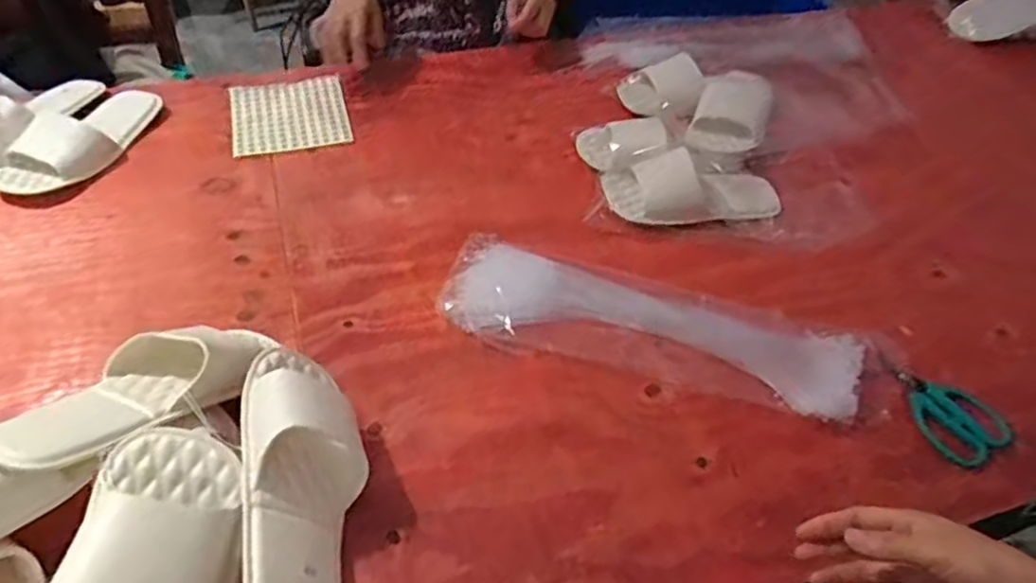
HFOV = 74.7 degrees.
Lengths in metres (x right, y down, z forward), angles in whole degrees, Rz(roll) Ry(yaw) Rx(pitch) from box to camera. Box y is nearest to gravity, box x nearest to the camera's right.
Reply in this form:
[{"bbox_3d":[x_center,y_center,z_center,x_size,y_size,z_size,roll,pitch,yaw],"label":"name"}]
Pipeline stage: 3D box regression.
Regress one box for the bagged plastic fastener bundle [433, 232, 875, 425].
[{"bbox_3d":[0.134,0.034,0.724,0.434,0.028,0.137,16,48,10],"label":"bagged plastic fastener bundle"}]

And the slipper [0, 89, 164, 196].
[{"bbox_3d":[-0.571,-0.210,0.884,0.104,0.045,0.223,15,48,9],"label":"slipper"}]

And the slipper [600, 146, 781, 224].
[{"bbox_3d":[0.231,-0.127,0.872,0.237,0.076,0.089,2,47,-2],"label":"slipper"}]

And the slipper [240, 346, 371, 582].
[{"bbox_3d":[-0.177,0.155,0.552,0.101,0.070,0.254,27,34,-41],"label":"slipper"}]

